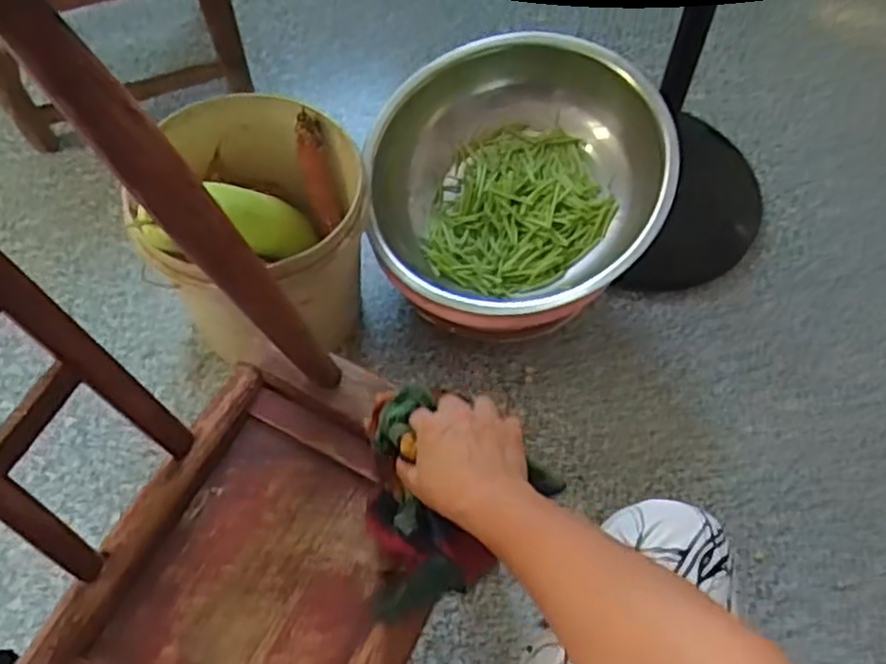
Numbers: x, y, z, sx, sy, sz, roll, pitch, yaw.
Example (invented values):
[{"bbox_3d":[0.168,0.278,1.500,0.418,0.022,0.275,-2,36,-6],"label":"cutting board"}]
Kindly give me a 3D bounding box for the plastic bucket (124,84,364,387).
[{"bbox_3d":[-0.212,-0.110,0.930,0.235,0.260,0.235,1,61,-2],"label":"plastic bucket"}]

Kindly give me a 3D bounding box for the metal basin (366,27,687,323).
[{"bbox_3d":[0.093,-0.184,0.902,0.351,0.147,0.346,-6,75,12],"label":"metal basin"}]

